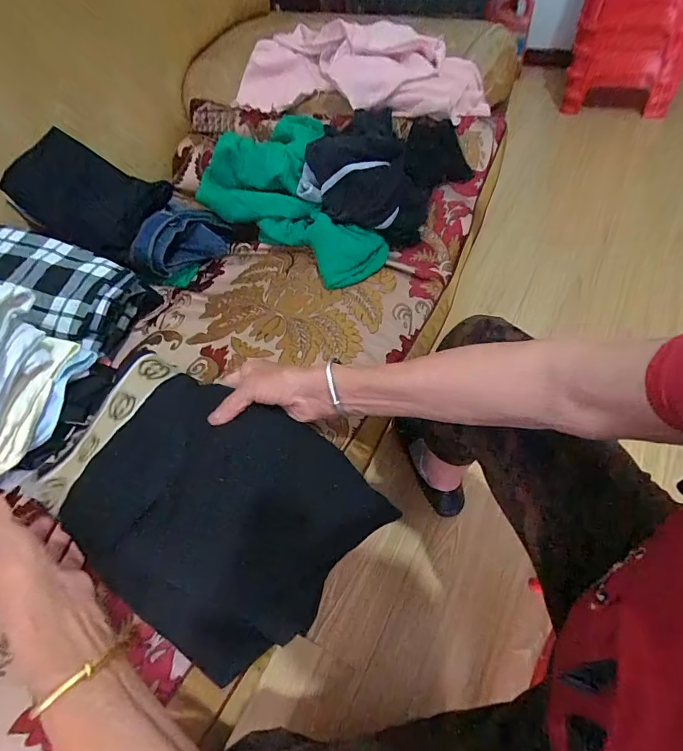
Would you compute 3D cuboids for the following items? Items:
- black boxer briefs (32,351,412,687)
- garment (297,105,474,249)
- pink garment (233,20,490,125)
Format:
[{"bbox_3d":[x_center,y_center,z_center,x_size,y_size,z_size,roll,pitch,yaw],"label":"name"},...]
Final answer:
[{"bbox_3d":[-0.122,0.119,0.419,0.287,0.030,0.214,39,70,0],"label":"black boxer briefs"},{"bbox_3d":[0.066,-0.297,0.636,0.196,0.106,0.215,19,58,21],"label":"garment"},{"bbox_3d":[0.037,-0.529,0.752,0.429,0.097,0.212,20,58,21],"label":"pink garment"}]

